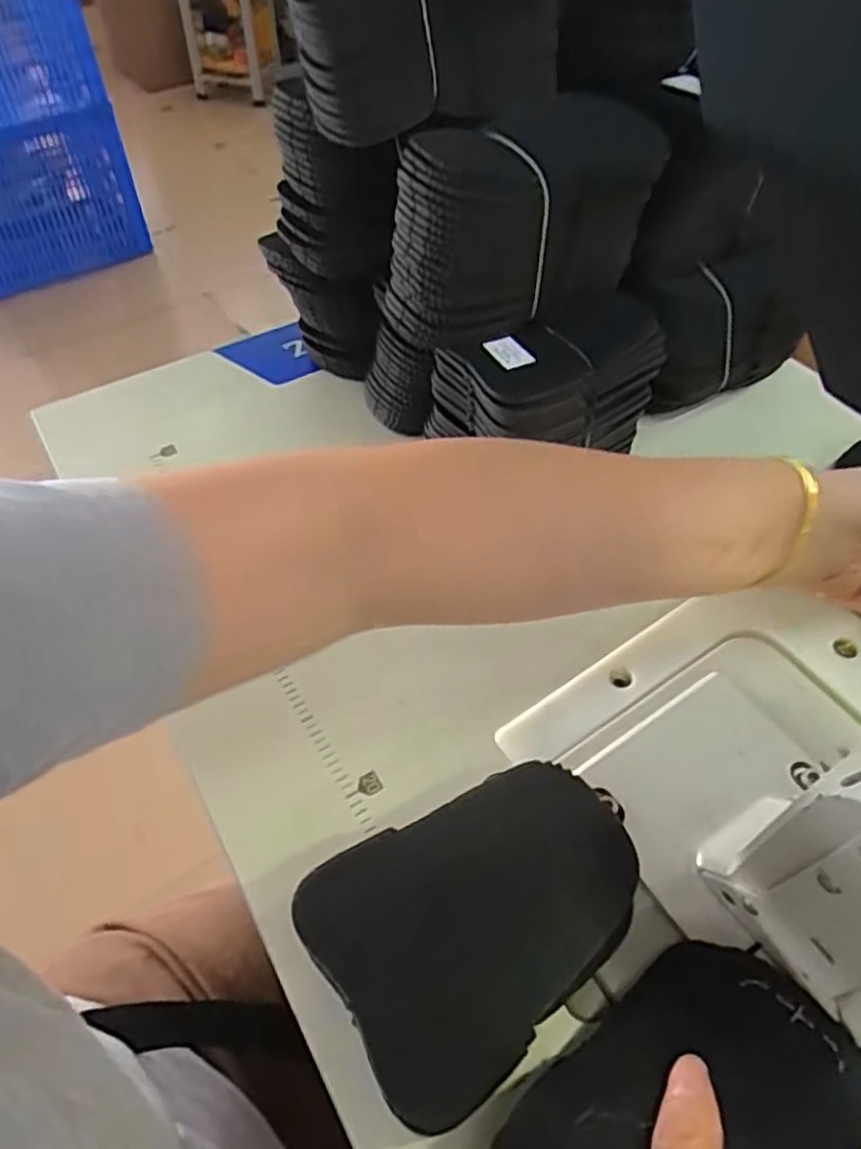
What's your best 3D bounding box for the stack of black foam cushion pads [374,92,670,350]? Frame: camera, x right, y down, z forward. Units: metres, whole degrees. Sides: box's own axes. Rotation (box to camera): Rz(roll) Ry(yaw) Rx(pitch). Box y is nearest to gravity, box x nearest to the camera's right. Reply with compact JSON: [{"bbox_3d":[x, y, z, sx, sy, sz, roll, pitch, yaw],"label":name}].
[{"bbox_3d":[0.045,-0.202,0.412,0.144,0.104,0.078,-10,53,-7],"label":"stack of black foam cushion pads"}]

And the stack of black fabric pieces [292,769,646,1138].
[{"bbox_3d":[0.020,0.141,0.299,0.131,0.035,0.100,-27,57,-19],"label":"stack of black fabric pieces"}]

